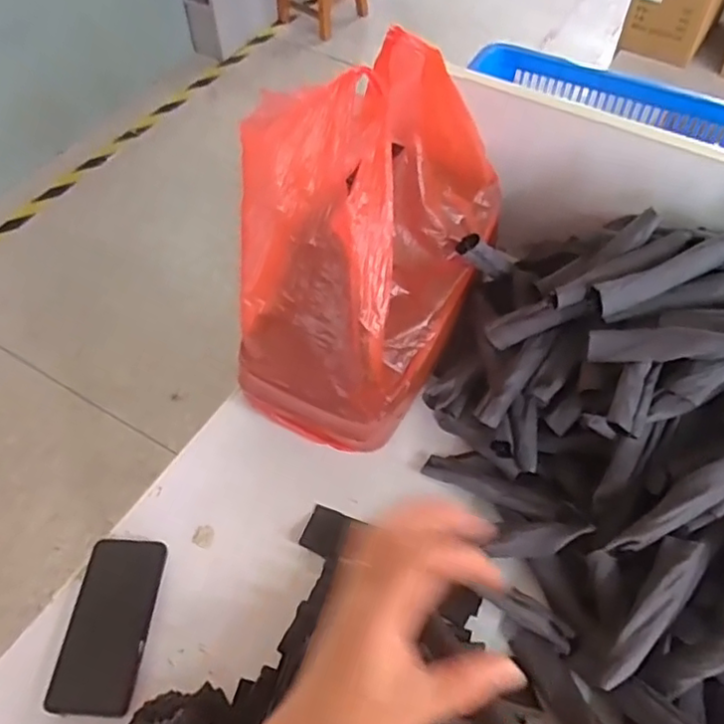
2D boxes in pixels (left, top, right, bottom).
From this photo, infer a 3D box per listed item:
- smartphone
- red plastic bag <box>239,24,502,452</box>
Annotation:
[{"bbox_3d":[-0.252,0.259,0.634,0.083,0.014,0.163,4,55,4],"label":"smartphone"},{"bbox_3d":[0.010,-0.132,0.690,0.199,0.332,0.324,22,59,16],"label":"red plastic bag"}]

